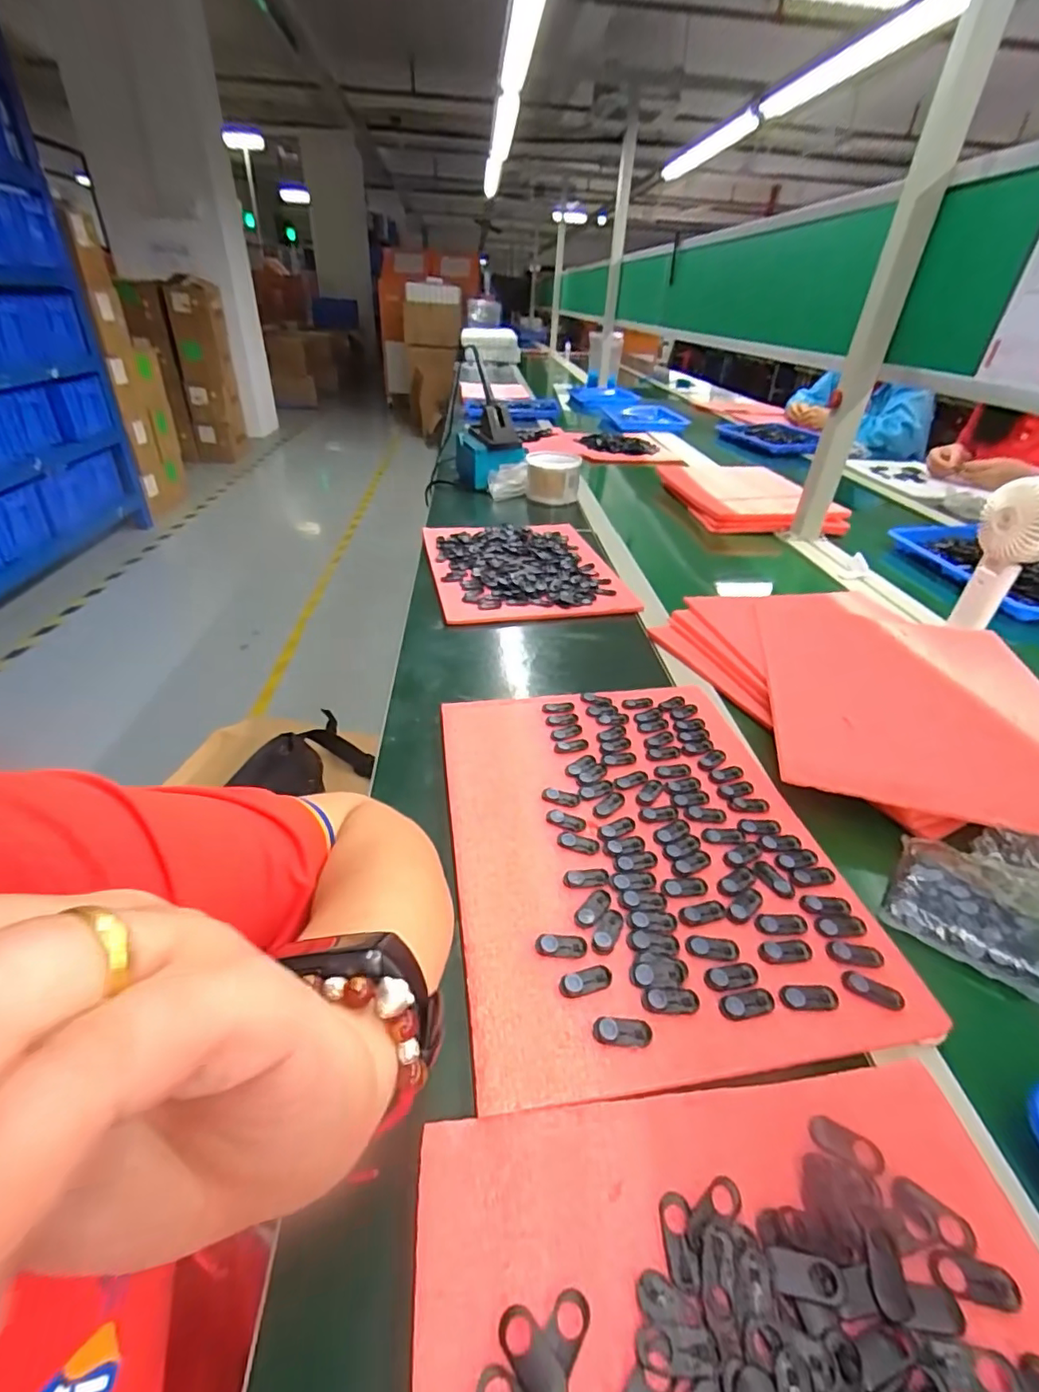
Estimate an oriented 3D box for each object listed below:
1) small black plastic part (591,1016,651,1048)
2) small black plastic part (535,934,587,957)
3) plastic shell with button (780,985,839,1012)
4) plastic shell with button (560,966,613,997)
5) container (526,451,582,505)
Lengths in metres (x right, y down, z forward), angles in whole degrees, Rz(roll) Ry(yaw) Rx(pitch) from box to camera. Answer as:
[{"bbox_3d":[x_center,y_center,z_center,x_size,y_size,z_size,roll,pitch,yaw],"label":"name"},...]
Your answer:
[{"bbox_3d":[0.056,0.183,0.312,0.031,0.004,0.014,4,34,2],"label":"small black plastic part"},{"bbox_3d":[0.026,0.153,0.352,0.031,0.004,0.014,4,34,2],"label":"small black plastic part"},{"bbox_3d":[0.167,0.172,0.327,0.032,0.004,0.014,1,34,-2],"label":"plastic shell with button"},{"bbox_3d":[0.039,0.166,0.334,0.031,0.004,0.014,-9,36,-16],"label":"plastic shell with button"},{"bbox_3d":[0.069,-0.453,1.173,0.100,0.079,0.100,2,35,-2],"label":"container"}]

